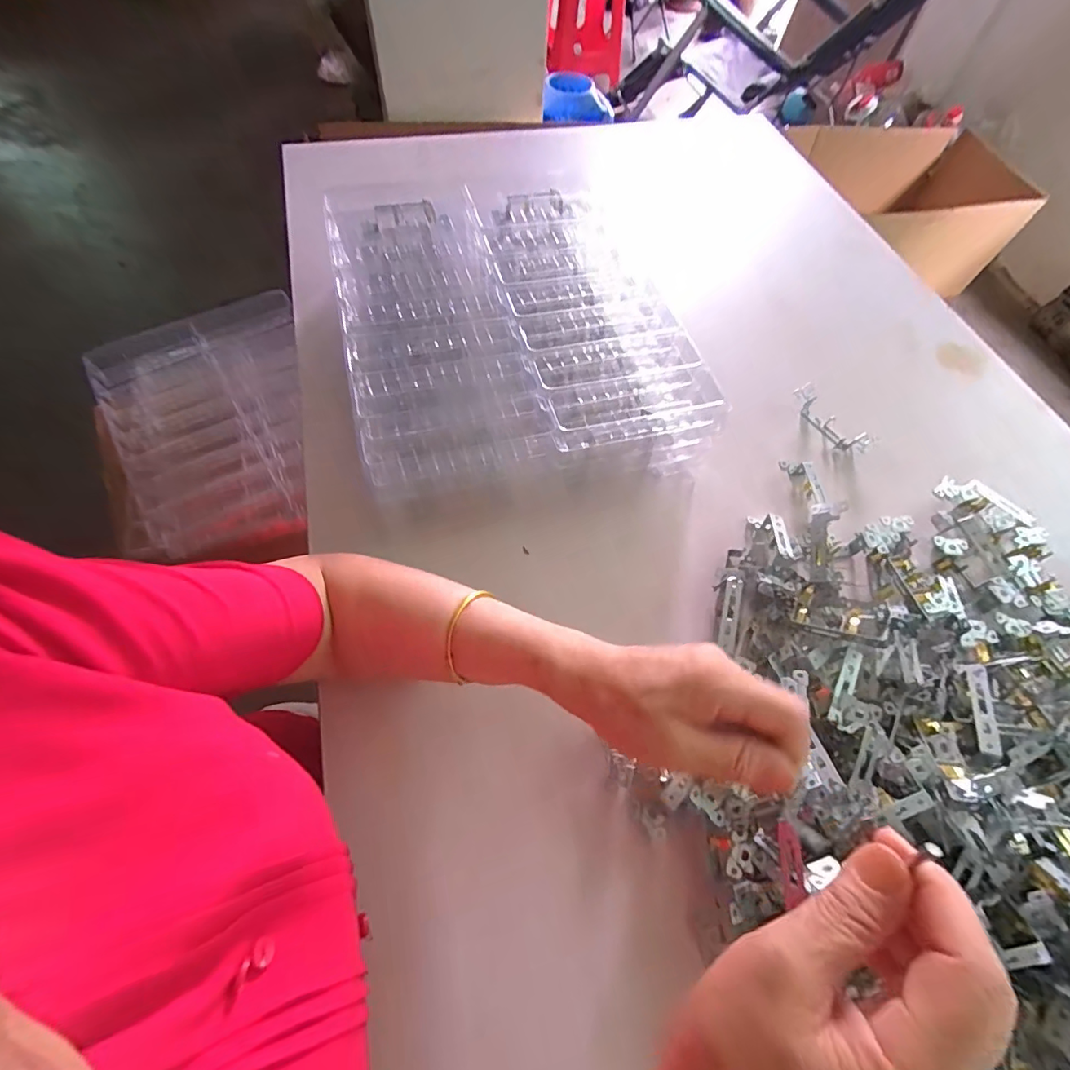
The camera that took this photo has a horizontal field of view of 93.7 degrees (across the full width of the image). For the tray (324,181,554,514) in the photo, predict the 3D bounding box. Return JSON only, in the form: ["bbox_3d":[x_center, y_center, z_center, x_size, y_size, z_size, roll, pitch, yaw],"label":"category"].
[{"bbox_3d":[-0.110,-0.231,0.518,0.165,0.031,0.398,-12,63,-10],"label":"tray"}]

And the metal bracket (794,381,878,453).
[{"bbox_3d":[0.341,-0.131,0.581,0.020,0.033,0.103,-31,67,-18],"label":"metal bracket"}]

